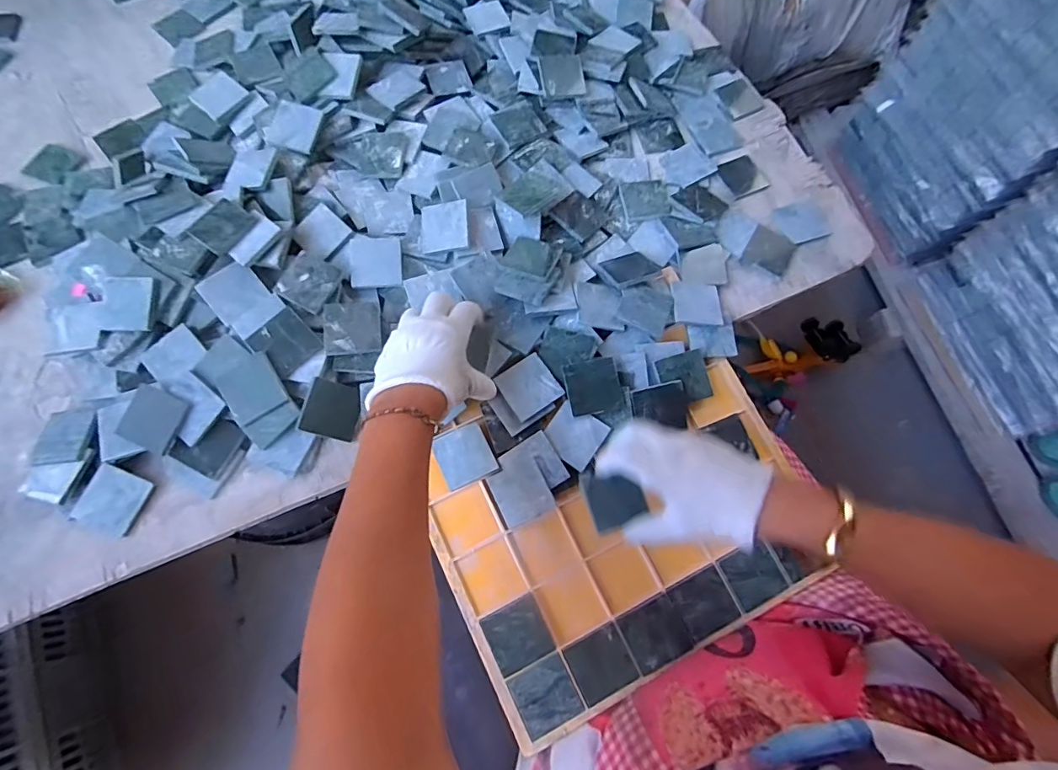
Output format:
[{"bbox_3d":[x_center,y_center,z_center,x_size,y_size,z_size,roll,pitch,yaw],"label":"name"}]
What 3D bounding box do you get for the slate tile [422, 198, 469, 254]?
[{"bbox_3d":[-0.084,-0.158,0.480,0.052,0.004,0.048,-2,87,20],"label":"slate tile"}]

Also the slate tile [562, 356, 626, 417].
[{"bbox_3d":[0.060,0.000,0.443,0.049,0.010,0.048,-11,71,-5],"label":"slate tile"}]

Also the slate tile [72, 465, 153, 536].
[{"bbox_3d":[-0.360,0.100,0.418,0.045,0.007,0.049,24,75,-10],"label":"slate tile"}]

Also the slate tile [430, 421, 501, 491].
[{"bbox_3d":[-0.058,0.065,0.444,0.049,0.011,0.050,-21,72,-9],"label":"slate tile"}]

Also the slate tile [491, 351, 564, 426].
[{"bbox_3d":[0.000,0.002,0.451,0.049,0.004,0.050,-33,77,-6],"label":"slate tile"}]

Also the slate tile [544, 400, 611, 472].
[{"bbox_3d":[0.042,0.046,0.441,0.048,0.007,0.048,33,73,10],"label":"slate tile"}]

